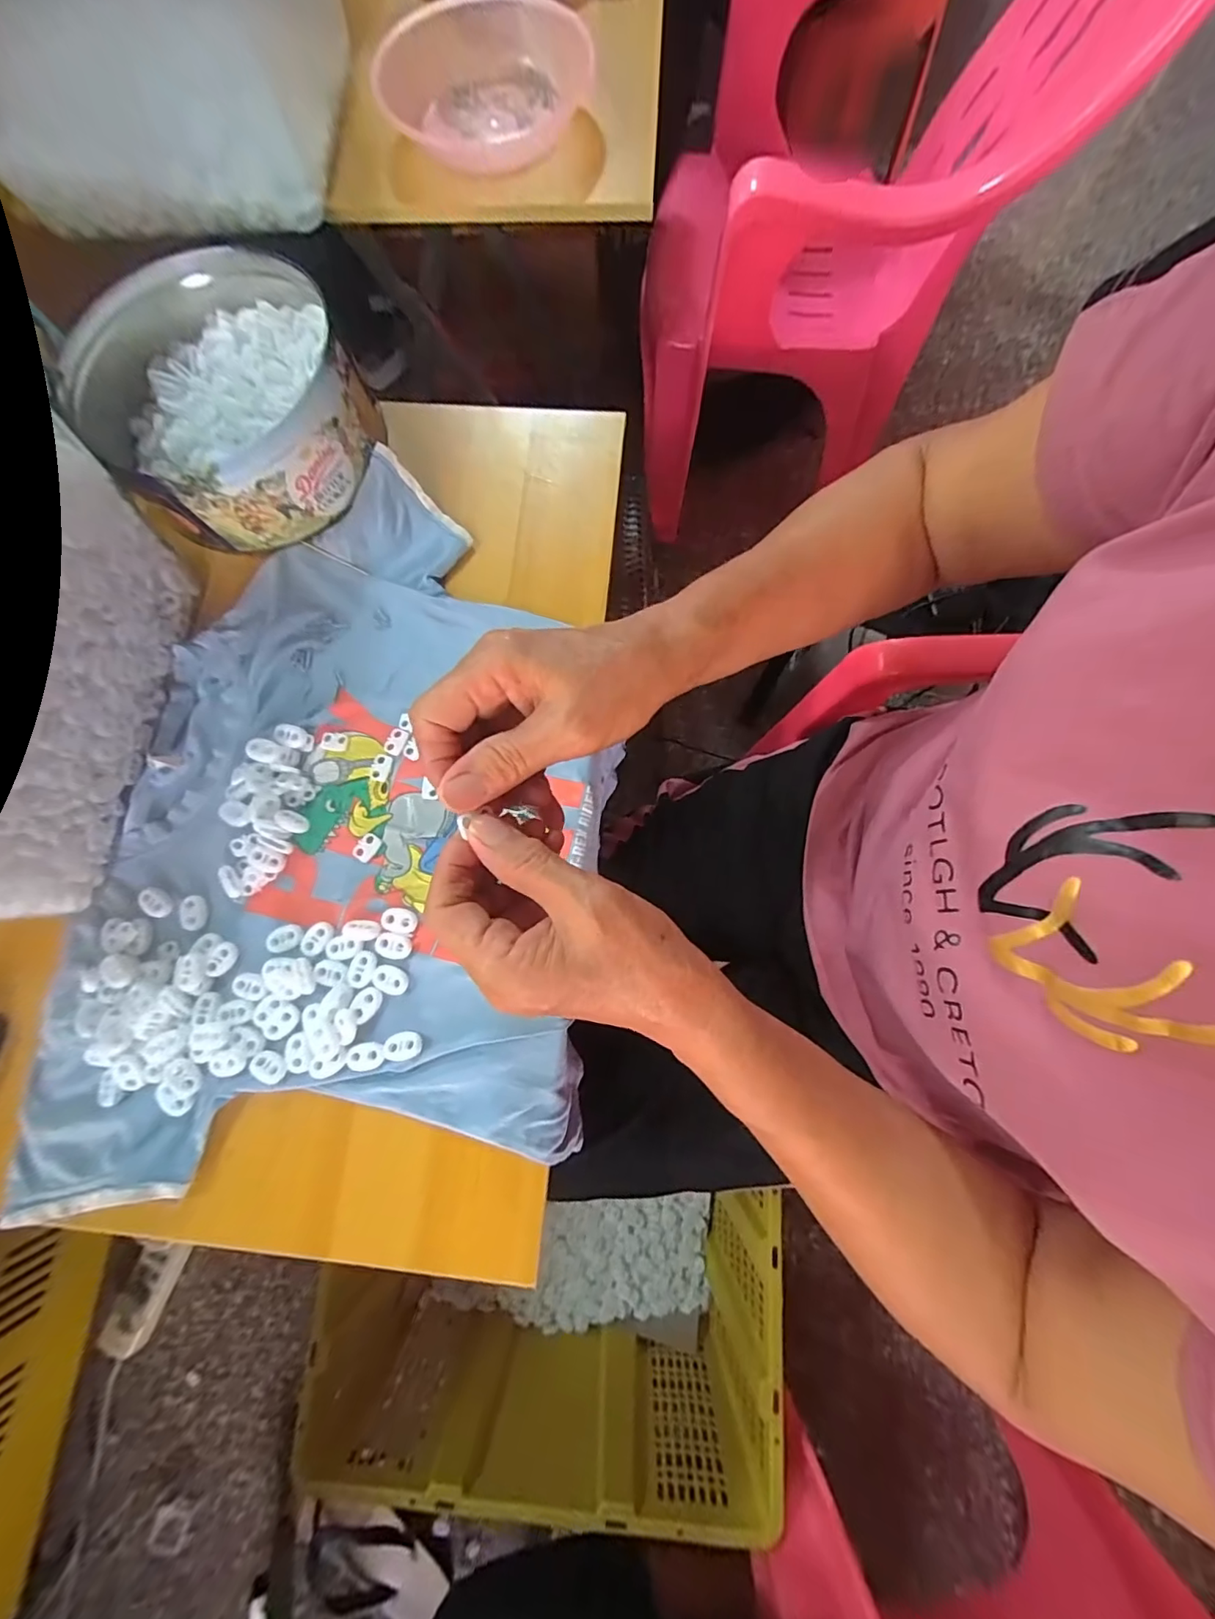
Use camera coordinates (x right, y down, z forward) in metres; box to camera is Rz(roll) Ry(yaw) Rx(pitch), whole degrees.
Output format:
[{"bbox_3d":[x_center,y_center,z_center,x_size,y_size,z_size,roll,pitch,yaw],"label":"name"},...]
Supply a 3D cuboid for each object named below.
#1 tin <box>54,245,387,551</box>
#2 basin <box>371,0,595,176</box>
[{"bbox_3d":[-0.281,-0.302,0.389,0.196,0.066,0.205,-18,77,-3],"label":"tin"},{"bbox_3d":[-0.110,-0.658,0.477,0.193,0.043,0.173,-13,77,-1],"label":"basin"}]

